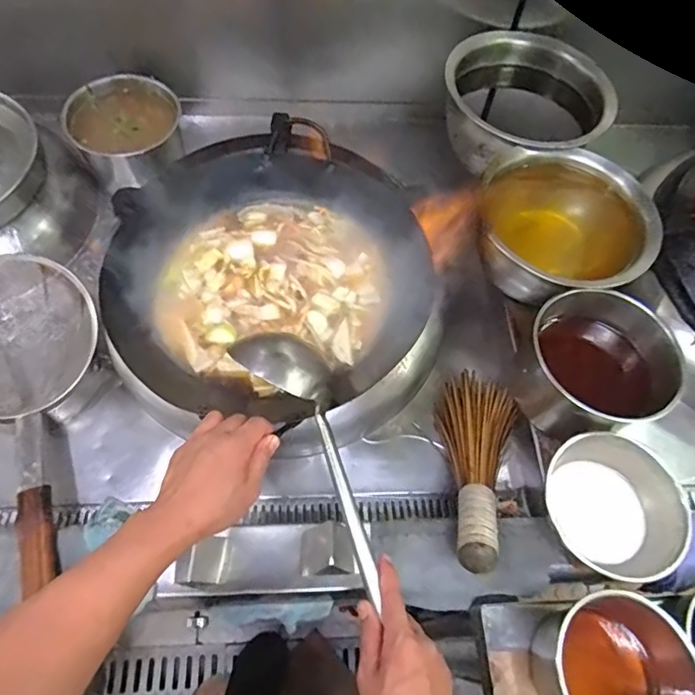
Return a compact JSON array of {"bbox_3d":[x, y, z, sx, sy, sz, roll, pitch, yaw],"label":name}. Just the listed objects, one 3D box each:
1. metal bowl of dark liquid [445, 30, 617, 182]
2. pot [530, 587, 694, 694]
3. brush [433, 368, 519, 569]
[{"bbox_3d":[0.298,-0.398,0.861,0.264,0.127,0.266,2,61,-3],"label":"metal bowl of dark liquid"},{"bbox_3d":[0.292,0.372,0.578,0.152,0.116,0.132,37,65,16],"label":"pot"},{"bbox_3d":[0.175,0.162,0.700,0.104,0.073,0.285,12,41,3],"label":"brush"}]

